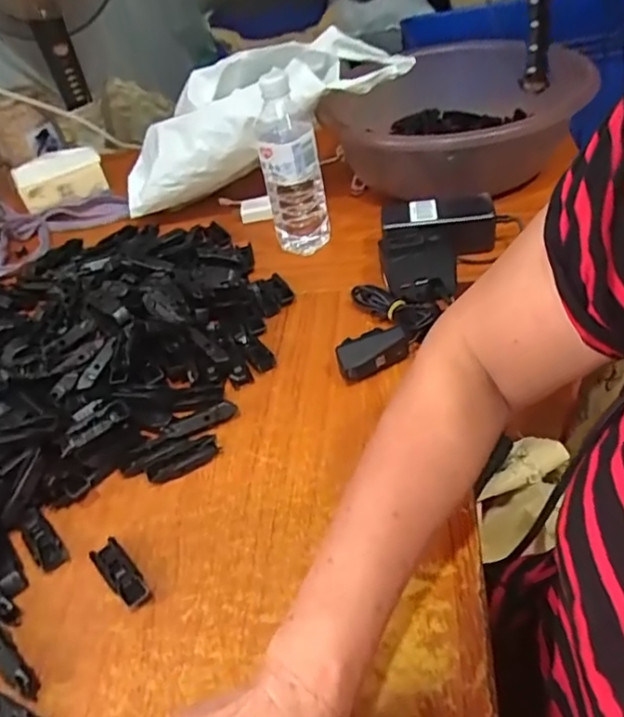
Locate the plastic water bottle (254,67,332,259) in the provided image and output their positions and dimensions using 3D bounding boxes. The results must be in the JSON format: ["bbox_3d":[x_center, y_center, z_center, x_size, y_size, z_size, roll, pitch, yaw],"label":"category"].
[{"bbox_3d":[-0.024,-0.225,0.700,0.069,0.201,0.075,-10,41,2],"label":"plastic water bottle"}]

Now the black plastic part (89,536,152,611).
[{"bbox_3d":[-0.148,0.165,0.453,0.023,0.012,0.064,-36,46,-25],"label":"black plastic part"}]

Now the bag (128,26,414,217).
[{"bbox_3d":[-0.098,-0.308,0.756,0.421,0.120,0.130,-20,36,26],"label":"bag"}]

